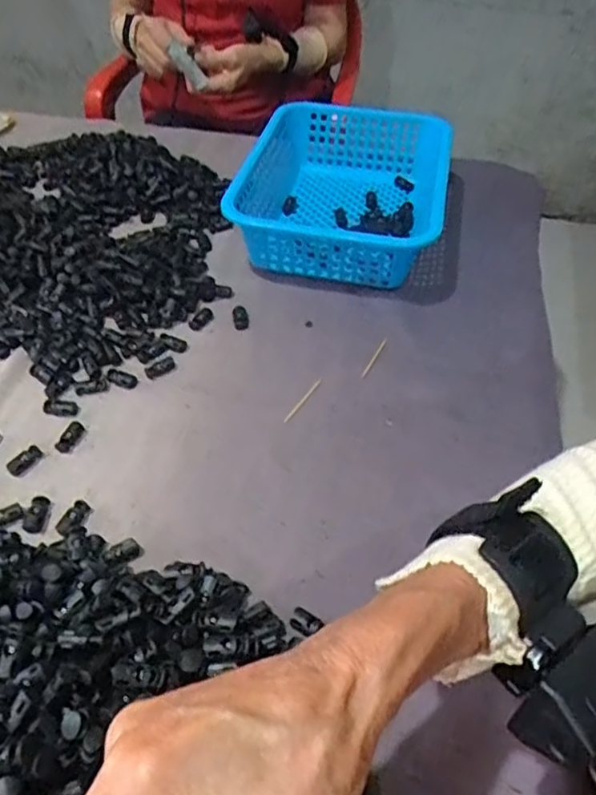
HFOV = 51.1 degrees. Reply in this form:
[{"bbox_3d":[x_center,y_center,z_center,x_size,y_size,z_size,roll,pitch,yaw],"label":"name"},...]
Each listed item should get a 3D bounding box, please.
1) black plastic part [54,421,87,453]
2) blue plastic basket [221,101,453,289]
[{"bbox_3d":[-0.187,0.031,0.511,0.014,0.007,0.030,18,49,14],"label":"black plastic part"},{"bbox_3d":[0.055,-0.234,0.712,0.214,0.075,0.276,10,47,7],"label":"blue plastic basket"}]

